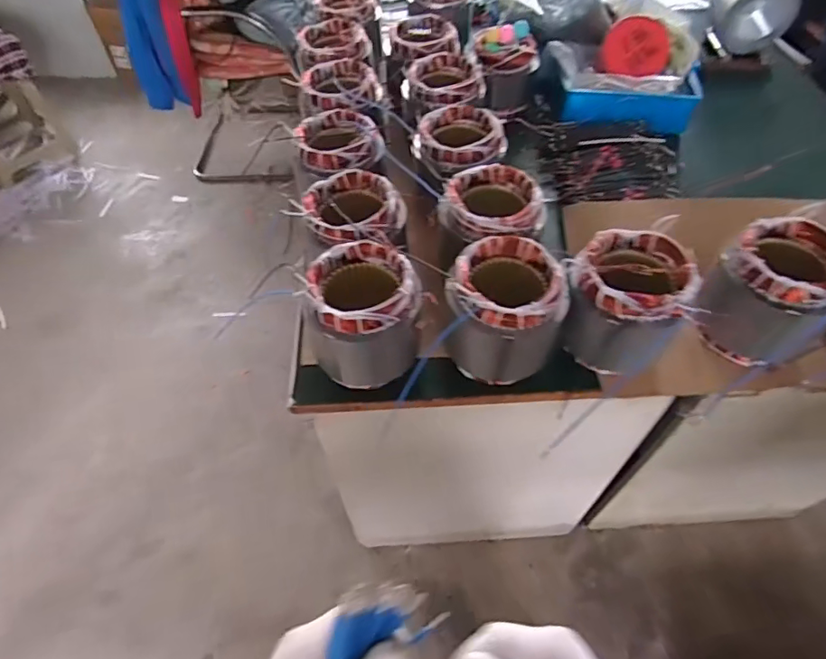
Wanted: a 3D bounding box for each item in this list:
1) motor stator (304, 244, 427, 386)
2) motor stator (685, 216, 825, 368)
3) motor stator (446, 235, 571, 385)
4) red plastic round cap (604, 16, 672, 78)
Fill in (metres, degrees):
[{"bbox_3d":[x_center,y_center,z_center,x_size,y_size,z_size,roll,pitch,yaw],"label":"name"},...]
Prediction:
[{"bbox_3d":[-0.070,-0.017,0.713,0.140,0.156,0.124,-18,55,-14],"label":"motor stator"},{"bbox_3d":[0.493,-0.047,0.714,0.139,0.156,0.138,-31,59,-22],"label":"motor stator"},{"bbox_3d":[0.120,-0.023,0.711,0.142,0.150,0.129,-3,53,-3],"label":"motor stator"},{"bbox_3d":[0.476,-0.596,1.097,0.132,0.029,0.130,0,93,-4],"label":"red plastic round cap"}]

